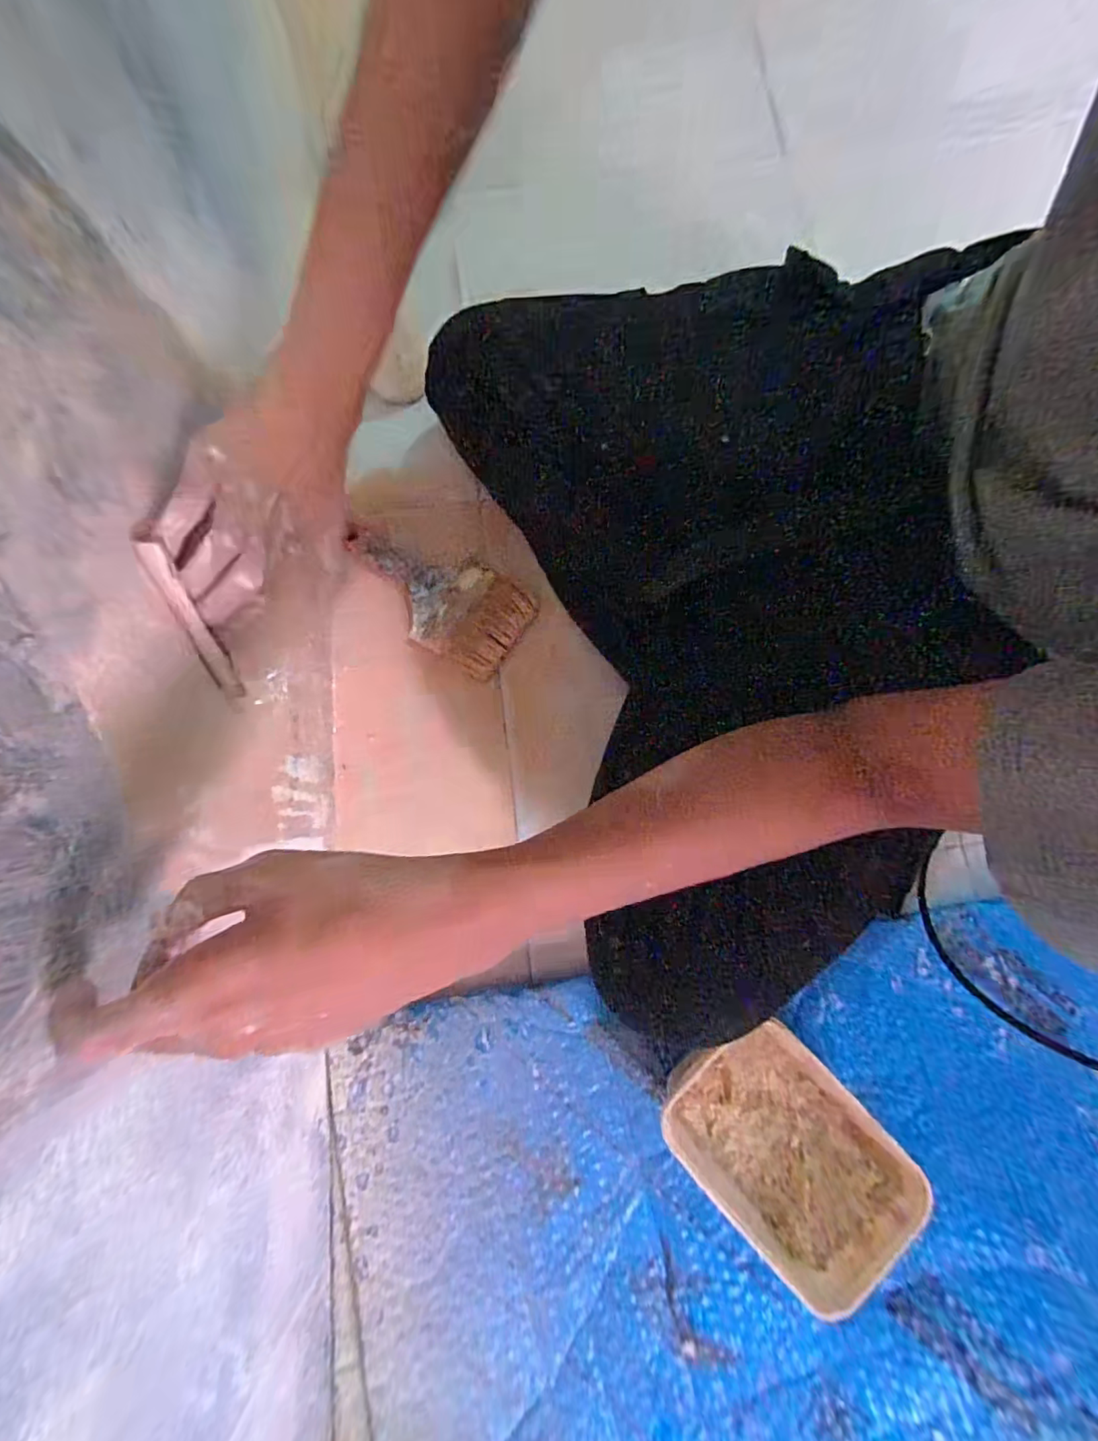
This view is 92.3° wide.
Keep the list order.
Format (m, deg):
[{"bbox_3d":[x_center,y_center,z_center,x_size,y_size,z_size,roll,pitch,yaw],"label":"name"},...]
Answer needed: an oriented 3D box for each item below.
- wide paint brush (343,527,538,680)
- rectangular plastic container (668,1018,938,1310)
[{"bbox_3d":[-0.113,-0.122,0.509,0.189,0.017,0.093,30,81,6],"label":"wide paint brush"},{"bbox_3d":[0.176,0.316,0.395,0.120,0.053,0.177,-44,82,-7],"label":"rectangular plastic container"}]

